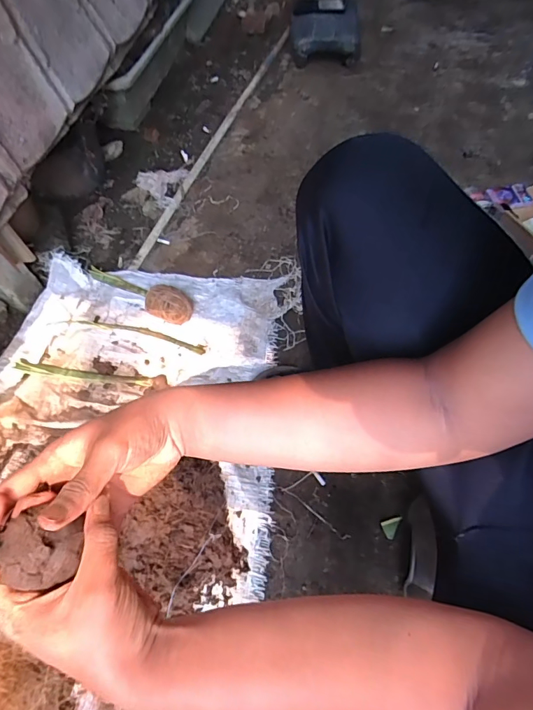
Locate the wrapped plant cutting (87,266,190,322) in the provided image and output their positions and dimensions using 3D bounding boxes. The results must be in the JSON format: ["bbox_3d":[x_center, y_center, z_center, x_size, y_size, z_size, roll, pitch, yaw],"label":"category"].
[{"bbox_3d":[-0.276,-0.141,0.912,0.270,0.065,0.073,26,65,15],"label":"wrapped plant cutting"}]

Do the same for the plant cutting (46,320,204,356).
[{"bbox_3d":[-0.282,-0.046,0.885,0.317,0.019,0.046,9,62,3],"label":"plant cutting"}]

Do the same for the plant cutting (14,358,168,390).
[{"bbox_3d":[-0.340,0.041,0.830,0.286,0.034,0.033,4,62,4],"label":"plant cutting"}]

